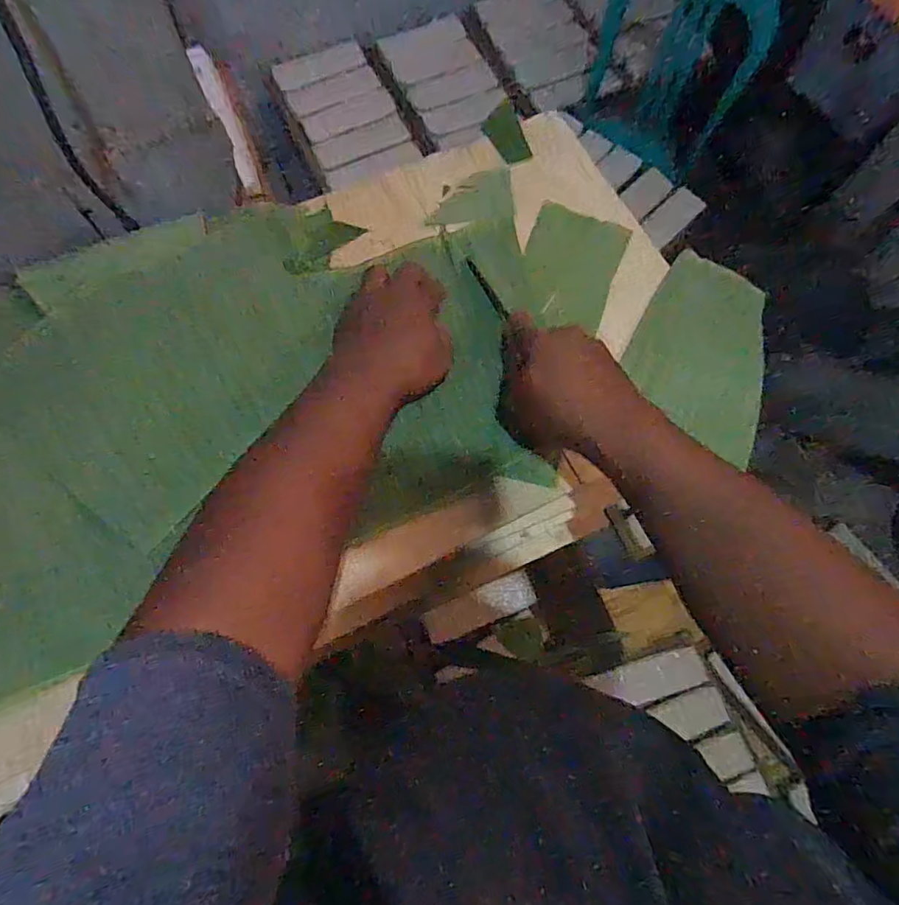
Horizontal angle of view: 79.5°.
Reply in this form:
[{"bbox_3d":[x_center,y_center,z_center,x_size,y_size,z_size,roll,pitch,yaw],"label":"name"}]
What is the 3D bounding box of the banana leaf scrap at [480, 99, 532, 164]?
[{"bbox_3d":[0.063,-0.355,0.603,0.039,0.010,0.079,-17,74,-7],"label":"banana leaf scrap"}]

